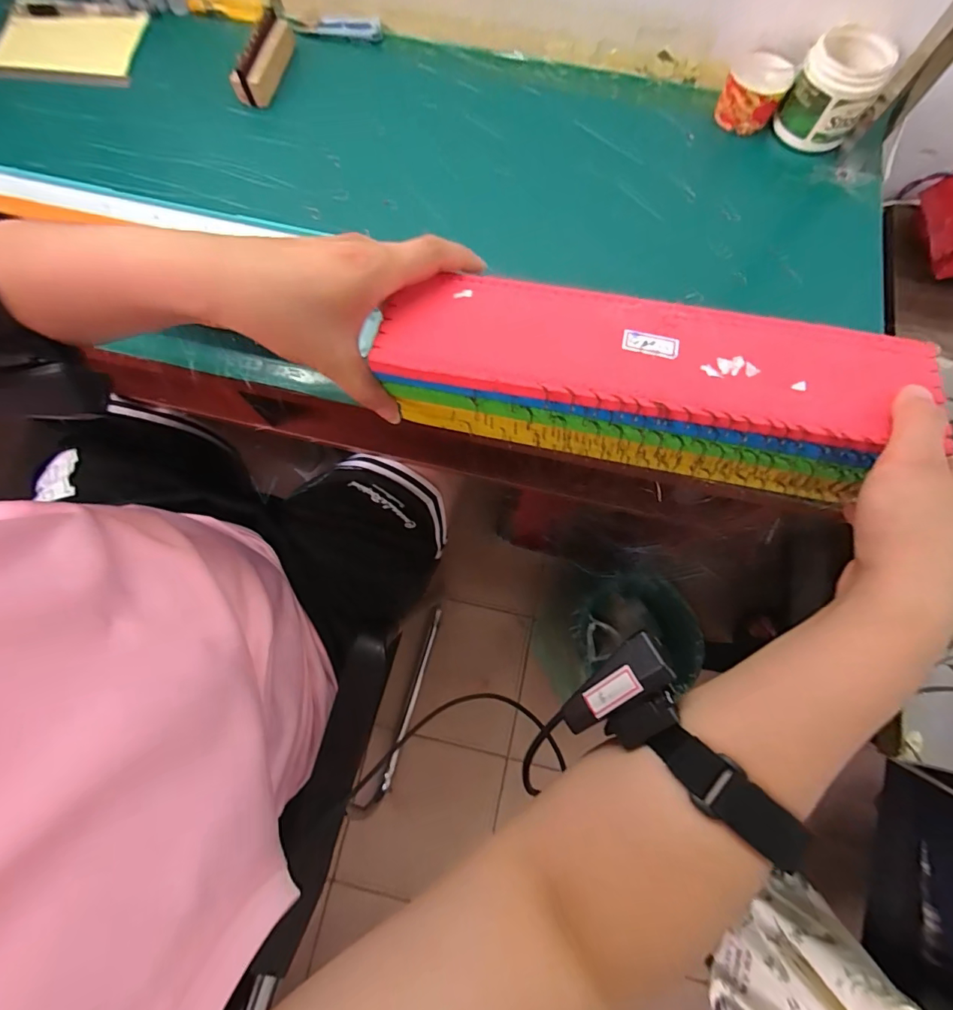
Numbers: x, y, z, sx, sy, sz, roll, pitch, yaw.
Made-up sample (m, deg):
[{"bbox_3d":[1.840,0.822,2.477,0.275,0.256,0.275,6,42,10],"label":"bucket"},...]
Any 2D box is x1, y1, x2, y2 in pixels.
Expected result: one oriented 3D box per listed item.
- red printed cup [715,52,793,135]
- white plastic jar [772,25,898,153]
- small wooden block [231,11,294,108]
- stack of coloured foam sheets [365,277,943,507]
[{"bbox_3d":[0.276,-0.414,0.455,0.060,0.047,0.066,27,77,7],"label":"red printed cup"},{"bbox_3d":[0.345,-0.400,0.442,0.070,0.072,0.077,0,75,0],"label":"white plastic jar"},{"bbox_3d":[-0.223,-0.467,0.475,0.024,0.034,0.098,16,76,4],"label":"small wooden block"},{"bbox_3d":[0.105,-0.082,0.320,0.335,0.090,0.090,10,76,1],"label":"stack of coloured foam sheets"}]

